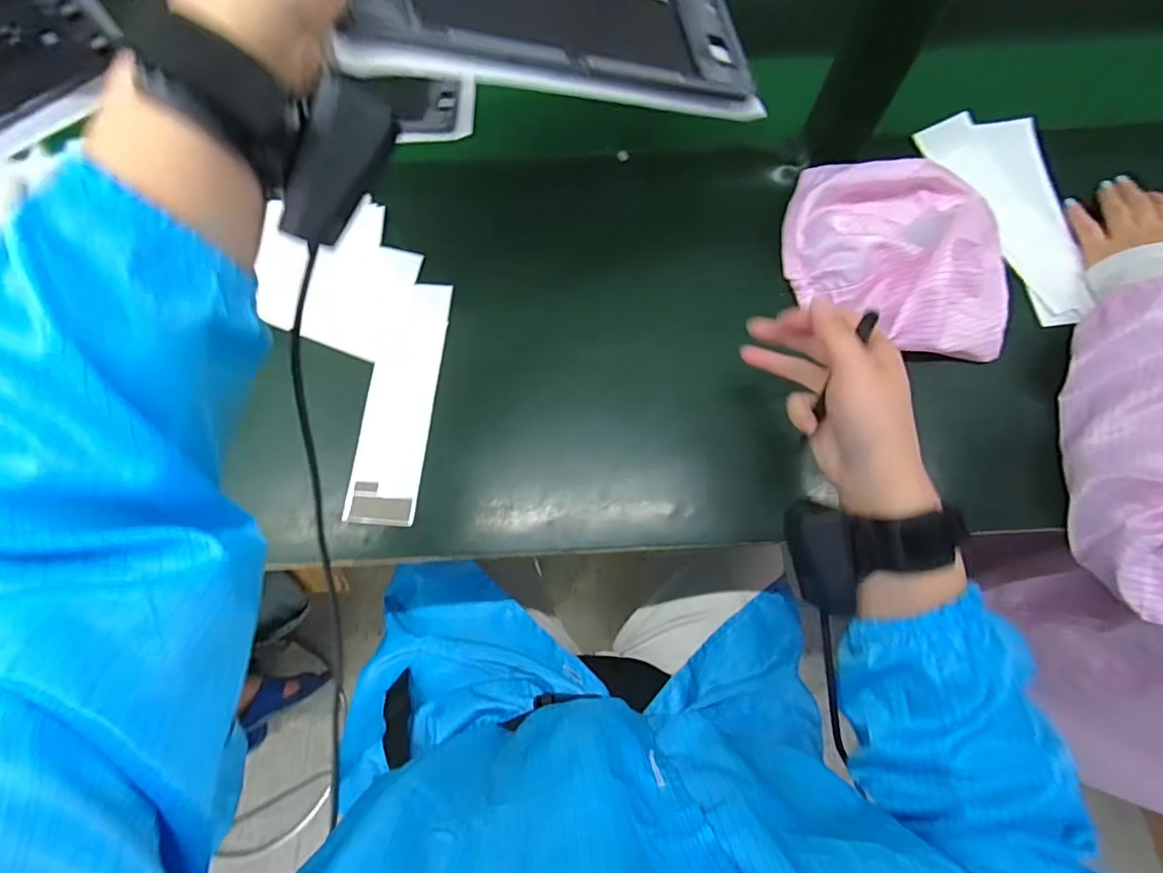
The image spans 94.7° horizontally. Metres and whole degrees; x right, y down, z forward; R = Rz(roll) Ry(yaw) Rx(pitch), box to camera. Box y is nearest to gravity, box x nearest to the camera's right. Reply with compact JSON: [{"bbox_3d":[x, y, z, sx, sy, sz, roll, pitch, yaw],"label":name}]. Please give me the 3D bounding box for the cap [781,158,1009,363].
[{"bbox_3d":[0.284,-0.173,0.476,0.193,0.038,0.179,0,72,1],"label":"cap"}]

